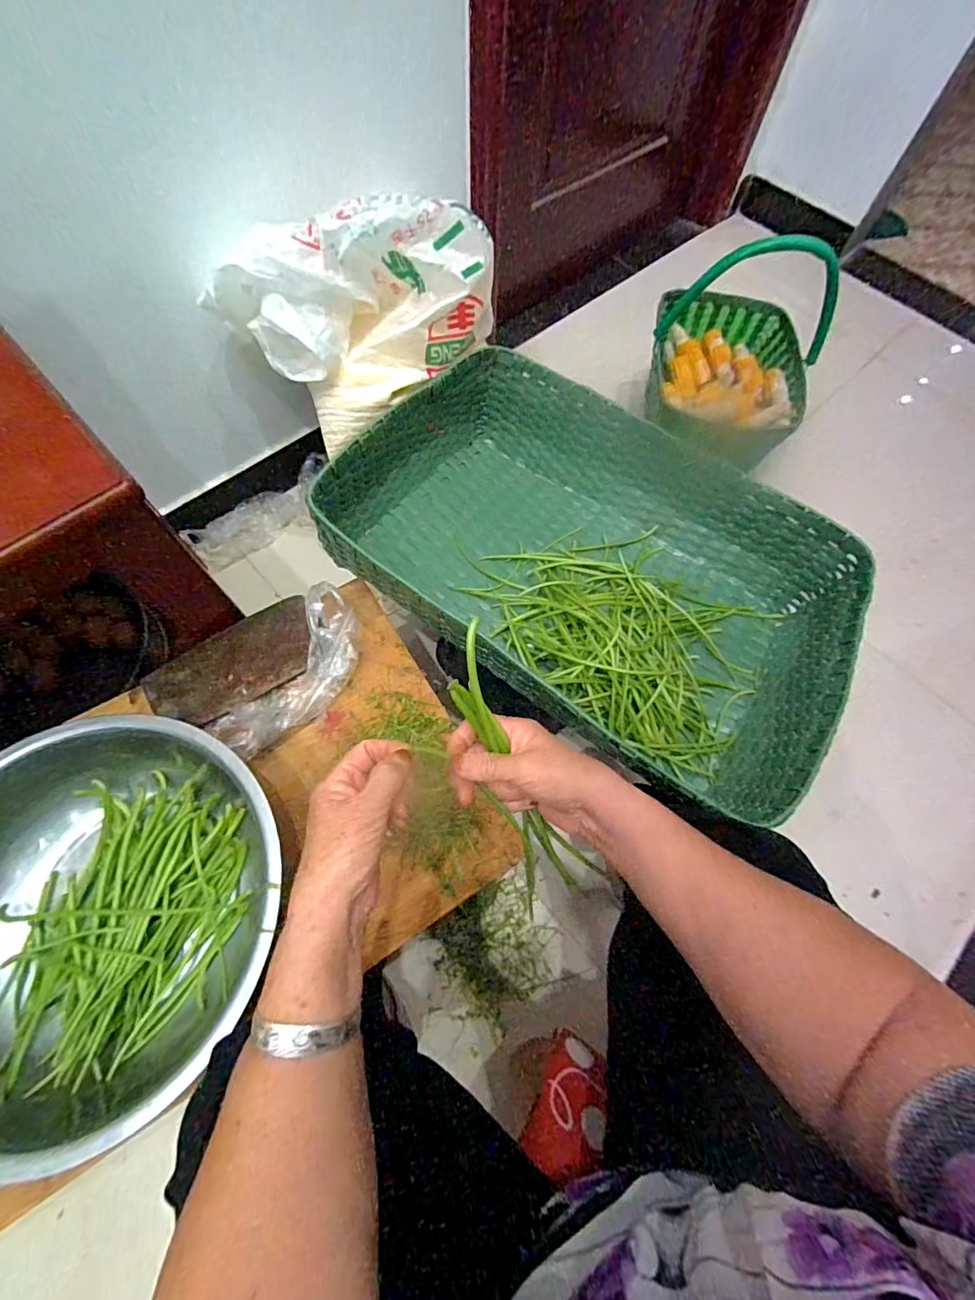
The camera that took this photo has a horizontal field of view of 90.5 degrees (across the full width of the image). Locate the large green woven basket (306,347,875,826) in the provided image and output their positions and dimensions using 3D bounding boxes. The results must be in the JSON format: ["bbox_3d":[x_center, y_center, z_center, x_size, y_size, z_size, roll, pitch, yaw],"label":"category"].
[{"bbox_3d":[0.148,-0.121,0.685,0.662,0.168,0.458,36,70,13],"label":"large green woven basket"}]

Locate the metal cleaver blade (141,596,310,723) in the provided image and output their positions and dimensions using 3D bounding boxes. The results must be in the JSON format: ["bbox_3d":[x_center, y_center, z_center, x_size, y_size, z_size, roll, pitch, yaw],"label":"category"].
[{"bbox_3d":[-0.305,0.016,0.590,0.198,0.011,0.106,-31,71,-15],"label":"metal cleaver blade"}]

